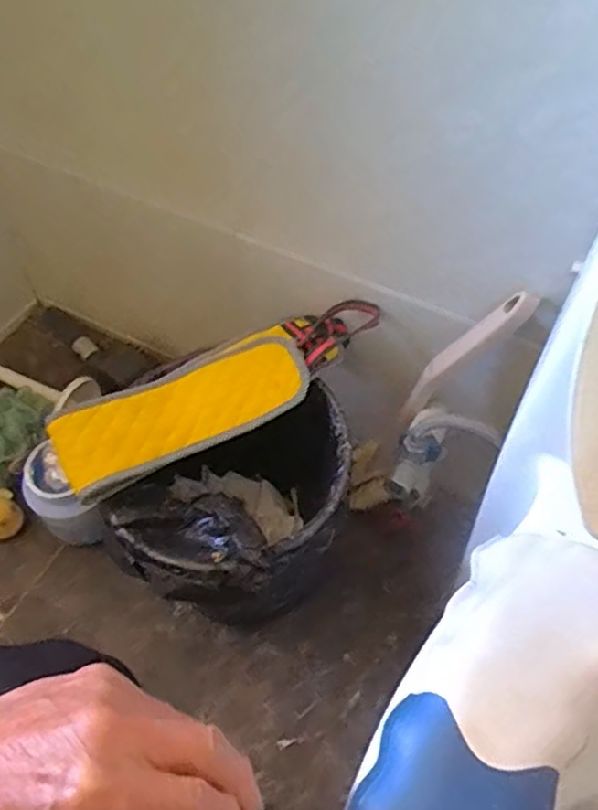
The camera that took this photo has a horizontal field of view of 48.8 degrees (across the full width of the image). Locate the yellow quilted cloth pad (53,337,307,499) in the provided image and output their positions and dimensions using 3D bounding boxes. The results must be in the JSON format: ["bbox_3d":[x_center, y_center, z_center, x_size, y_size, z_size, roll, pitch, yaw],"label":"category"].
[{"bbox_3d":[-0.113,-0.002,0.645,0.247,0.034,0.099,-27,60,-17],"label":"yellow quilted cloth pad"}]

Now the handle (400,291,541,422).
[{"bbox_3d":[0.154,-0.044,0.648,0.025,0.214,0.024,17,54,-18],"label":"handle"}]

